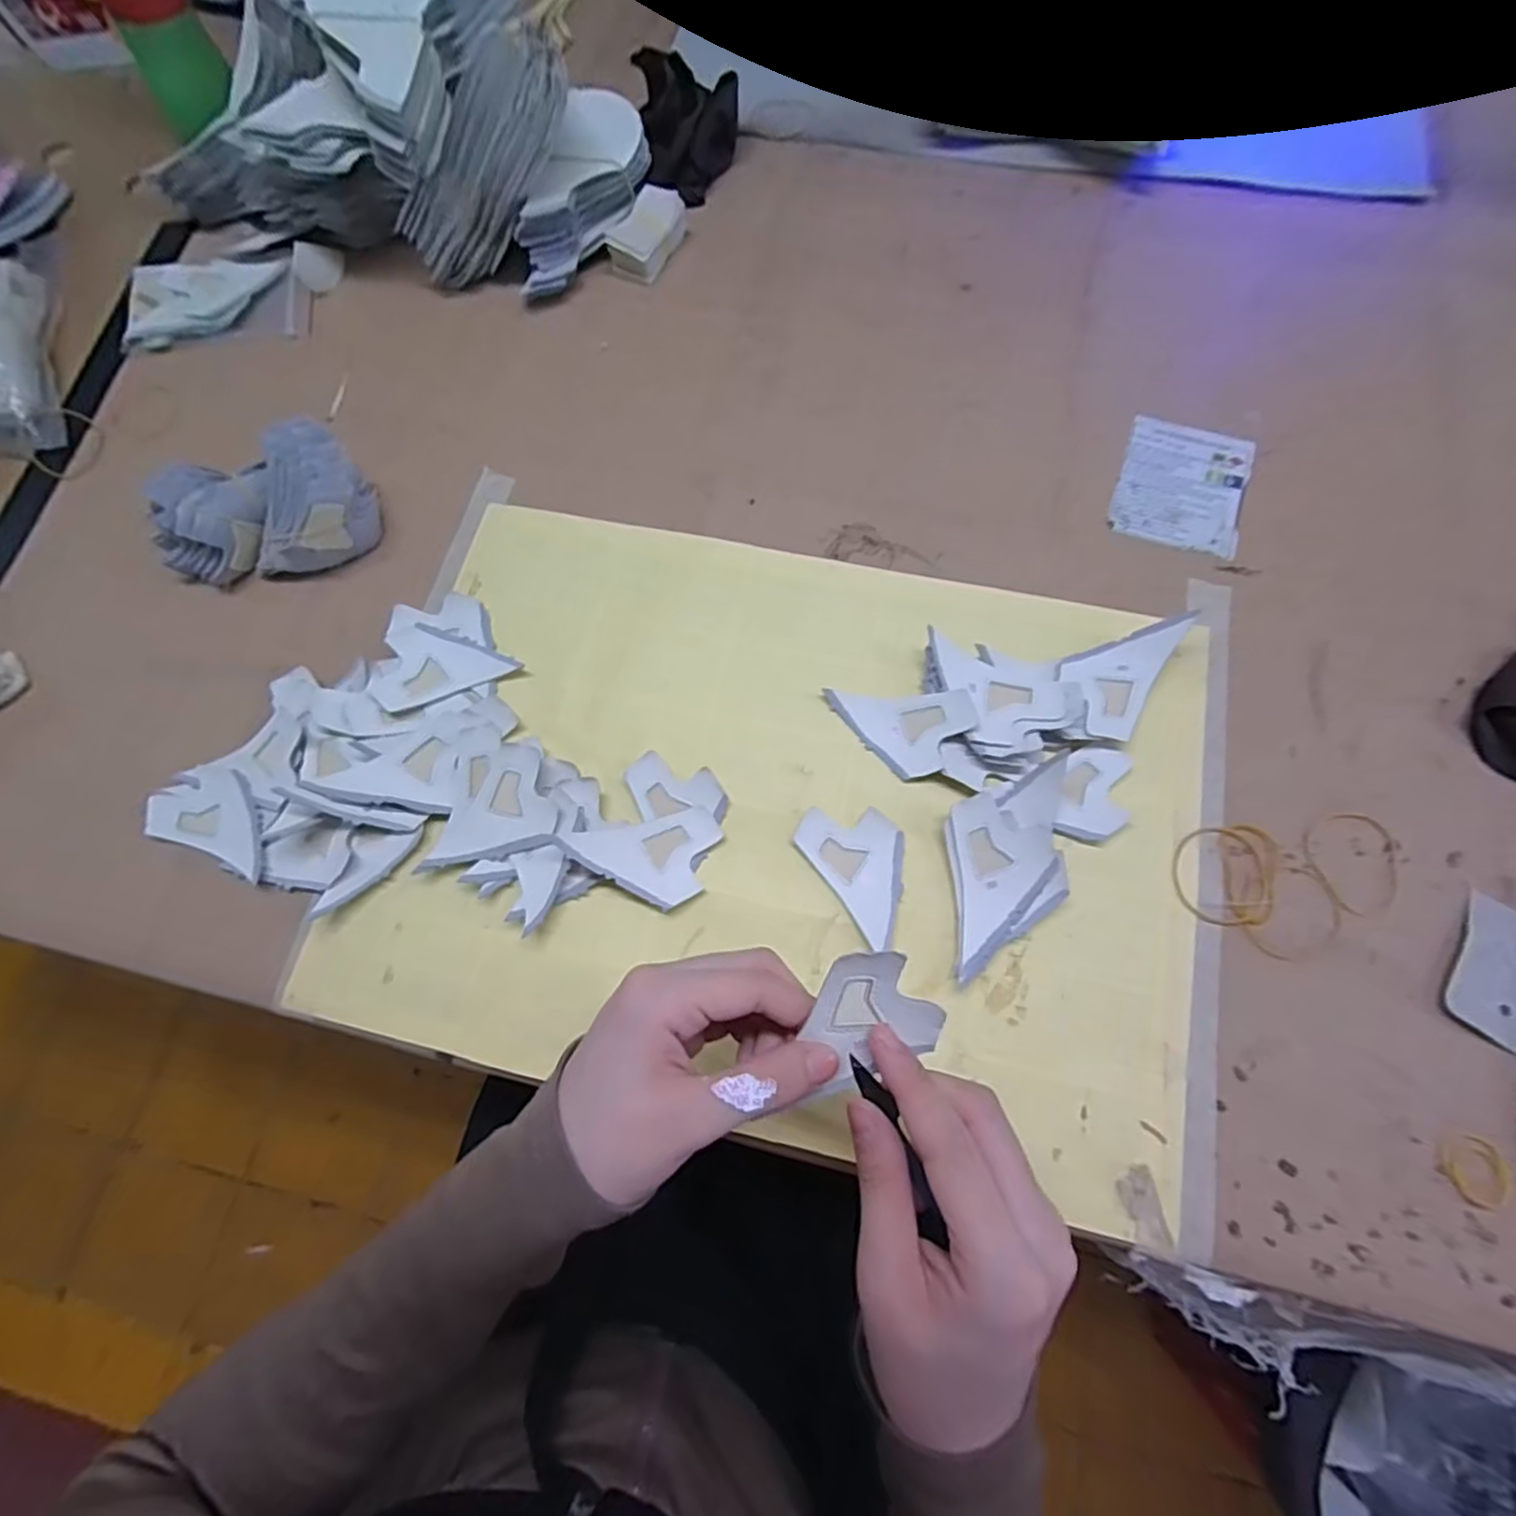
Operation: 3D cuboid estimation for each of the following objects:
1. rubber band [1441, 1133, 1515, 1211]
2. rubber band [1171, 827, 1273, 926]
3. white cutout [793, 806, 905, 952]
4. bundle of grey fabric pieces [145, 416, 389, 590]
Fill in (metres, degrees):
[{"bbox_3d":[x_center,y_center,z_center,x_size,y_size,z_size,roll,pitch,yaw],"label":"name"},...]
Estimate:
[{"bbox_3d":[0.324,0.187,0.314,0.028,0.004,0.029,-1,73,2],"label":"rubber band"},{"bbox_3d":[0.237,0.059,0.355,0.047,0.004,0.051,11,73,5],"label":"rubber band"},{"bbox_3d":[0.057,0.055,0.364,0.046,0.006,0.075,-35,75,-8],"label":"white cutout"},{"bbox_3d":[-0.302,-0.148,0.419,0.131,0.057,0.064,-13,73,-2],"label":"bundle of grey fabric pieces"}]

